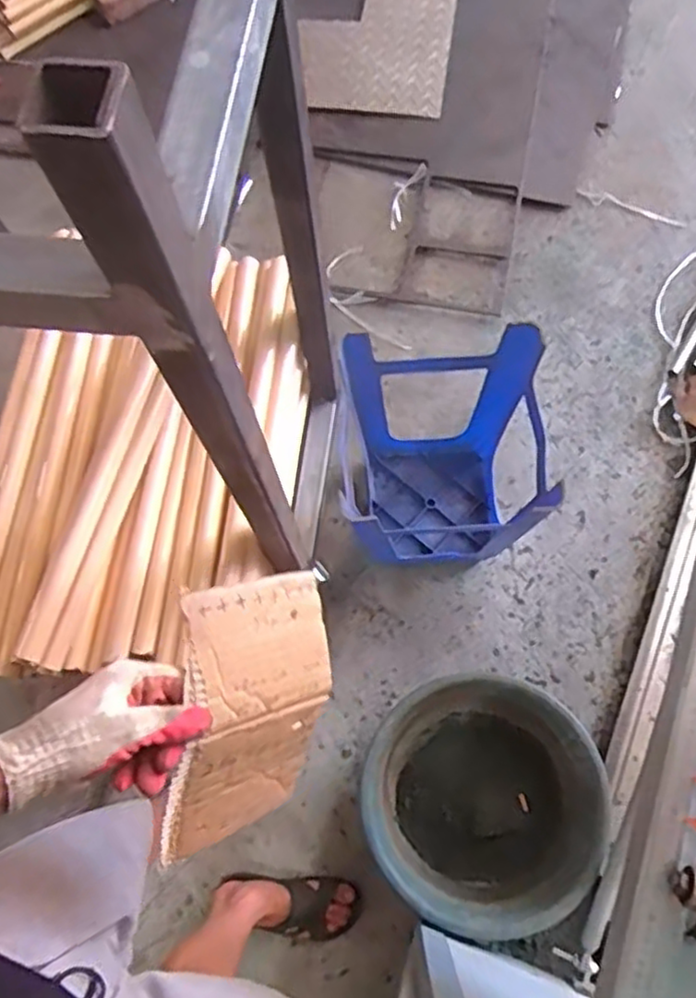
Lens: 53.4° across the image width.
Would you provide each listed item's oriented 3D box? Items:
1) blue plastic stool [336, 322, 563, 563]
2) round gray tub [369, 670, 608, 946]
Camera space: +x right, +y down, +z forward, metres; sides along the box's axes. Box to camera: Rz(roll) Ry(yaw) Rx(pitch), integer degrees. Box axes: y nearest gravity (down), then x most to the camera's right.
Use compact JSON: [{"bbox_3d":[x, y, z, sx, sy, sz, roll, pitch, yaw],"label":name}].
[{"bbox_3d":[0.168,-0.068,1.302,0.336,0.402,0.332,-3,72,1],"label":"blue plastic stool"},{"bbox_3d":[0.236,0.525,1.225,0.388,0.151,0.397,-1,72,2],"label":"round gray tub"}]

